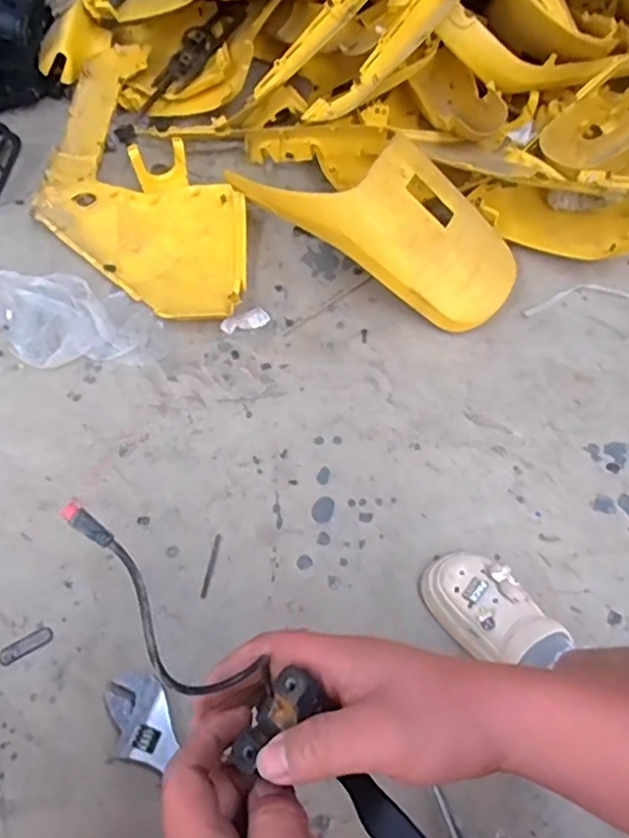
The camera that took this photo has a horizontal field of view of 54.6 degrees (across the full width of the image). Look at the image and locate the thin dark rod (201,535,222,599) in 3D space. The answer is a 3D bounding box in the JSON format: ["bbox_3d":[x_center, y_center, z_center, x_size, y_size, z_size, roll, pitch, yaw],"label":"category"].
[{"bbox_3d":[-0.148,0.212,0.879,0.009,0.004,0.092,12,64,0],"label":"thin dark rod"}]

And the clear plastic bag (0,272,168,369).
[{"bbox_3d":[-0.480,-0.188,1.115,0.428,0.016,0.192,20,61,10],"label":"clear plastic bag"}]

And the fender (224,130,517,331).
[{"bbox_3d":[0.105,-0.375,1.133,0.568,0.196,0.245,21,59,10],"label":"fender"}]

